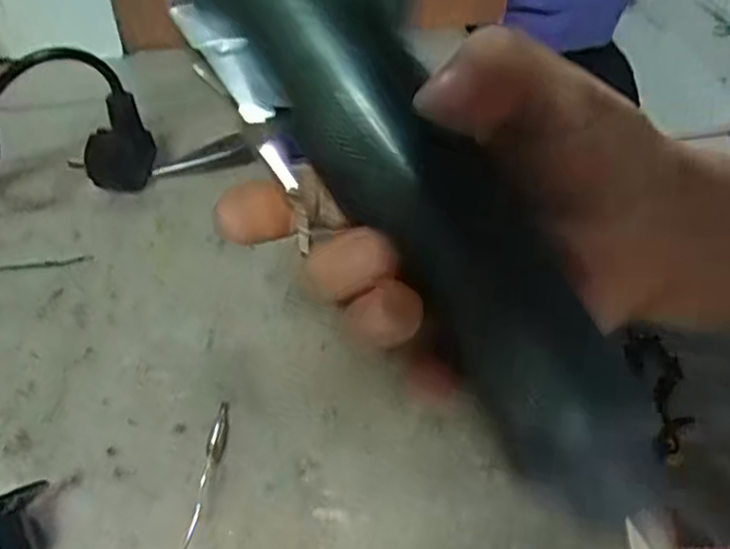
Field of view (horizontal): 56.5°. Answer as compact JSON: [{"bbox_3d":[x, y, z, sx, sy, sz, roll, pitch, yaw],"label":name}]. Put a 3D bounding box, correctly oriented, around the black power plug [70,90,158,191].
[{"bbox_3d":[-0.140,-0.070,0.373,0.045,0.053,0.020,-10,46,-7],"label":"black power plug"}]

